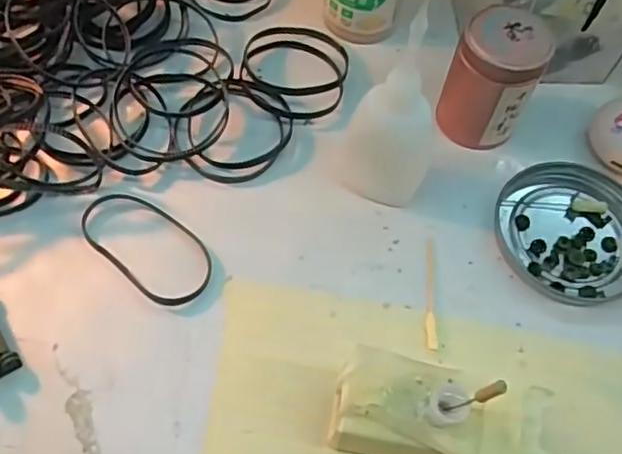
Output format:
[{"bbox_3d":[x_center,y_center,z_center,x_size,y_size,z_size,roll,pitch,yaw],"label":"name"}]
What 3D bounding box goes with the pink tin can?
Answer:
[{"bbox_3d":[0.094,-0.077,0.338,0.043,0.063,0.039,21,62,8],"label":"pink tin can"}]

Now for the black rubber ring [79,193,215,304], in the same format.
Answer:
[{"bbox_3d":[-0.080,0.008,0.317,0.075,0.004,0.038,39,66,17],"label":"black rubber ring"}]

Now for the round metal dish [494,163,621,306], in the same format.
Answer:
[{"bbox_3d":[0.135,0.002,0.331,0.075,0.010,0.080,2,61,-3],"label":"round metal dish"}]

